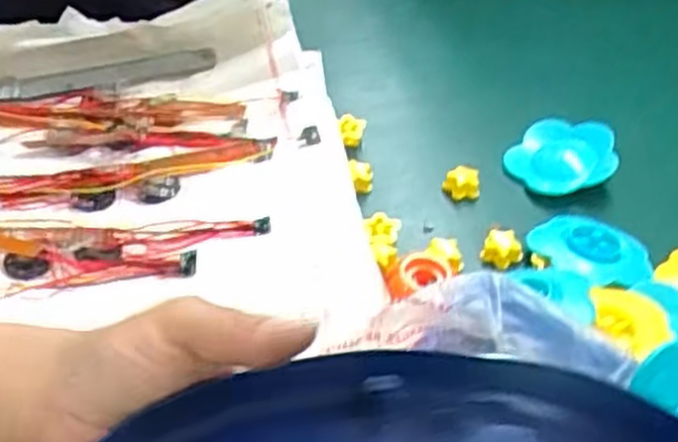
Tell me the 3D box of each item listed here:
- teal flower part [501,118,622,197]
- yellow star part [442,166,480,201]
[{"bbox_3d":[0.165,-0.048,0.596,0.076,0.028,0.065,9,43,8],"label":"teal flower part"},{"bbox_3d":[0.089,-0.027,0.573,0.025,0.017,0.019,7,43,3],"label":"yellow star part"}]

